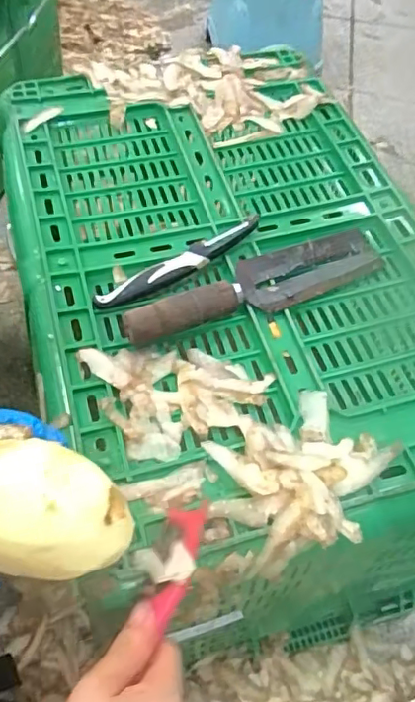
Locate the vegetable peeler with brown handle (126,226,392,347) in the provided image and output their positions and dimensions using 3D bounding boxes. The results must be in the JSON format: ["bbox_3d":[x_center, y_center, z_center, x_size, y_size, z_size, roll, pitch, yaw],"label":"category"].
[{"bbox_3d":[0.045,-0.064,0.503,0.252,0.027,0.059,-19,59,-14],"label":"vegetable peeler with brown handle"}]

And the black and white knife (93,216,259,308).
[{"bbox_3d":[-0.022,-0.080,0.515,0.173,0.015,0.025,-30,62,-20],"label":"black and white knife"}]

